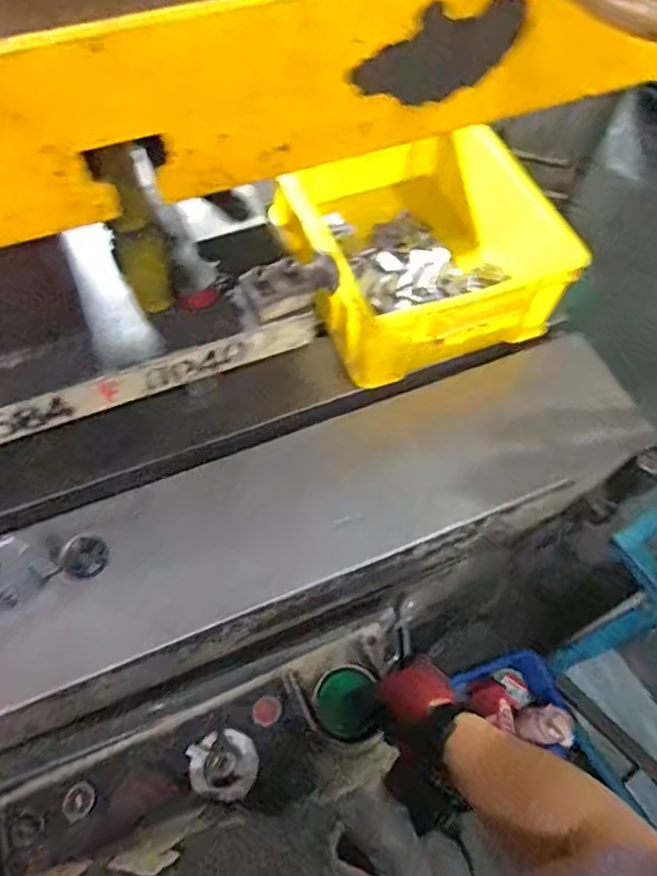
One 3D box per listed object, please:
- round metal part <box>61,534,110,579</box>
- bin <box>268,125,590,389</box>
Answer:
[{"bbox_3d":[-0.245,0.119,0.611,0.043,0.011,0.043,6,71,-19],"label":"round metal part"},{"bbox_3d":[0.097,-0.244,0.742,0.258,0.137,0.332,-19,64,-11],"label":"bin"}]

